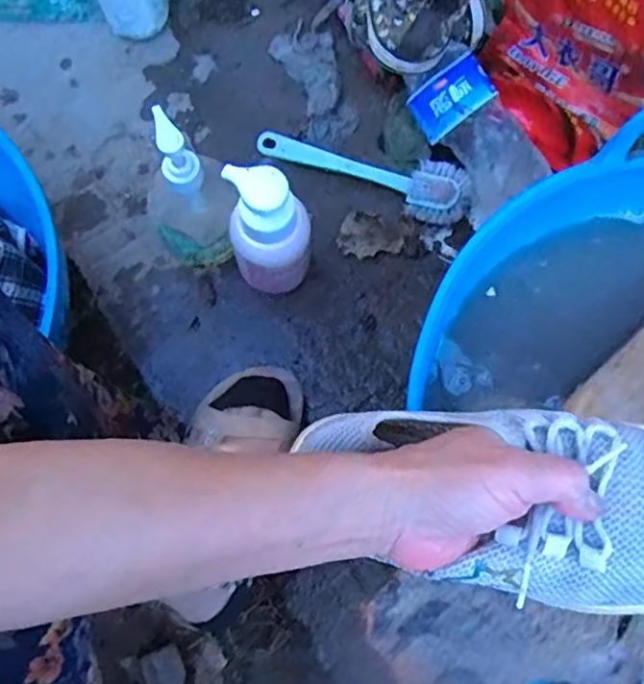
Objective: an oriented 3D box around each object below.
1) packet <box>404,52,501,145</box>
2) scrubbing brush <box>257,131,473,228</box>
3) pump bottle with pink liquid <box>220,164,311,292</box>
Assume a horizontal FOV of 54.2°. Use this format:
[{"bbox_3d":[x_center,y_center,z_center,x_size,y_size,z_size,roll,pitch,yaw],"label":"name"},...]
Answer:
[{"bbox_3d":[0.120,-0.228,0.589,0.073,0.022,0.049,-38,91,21],"label":"packet"},{"bbox_3d":[0.043,-0.175,0.616,0.212,0.032,0.056,26,75,6],"label":"scrubbing brush"},{"bbox_3d":[-0.043,-0.083,0.532,0.062,0.158,0.052,4,74,0],"label":"pump bottle with pink liquid"}]

